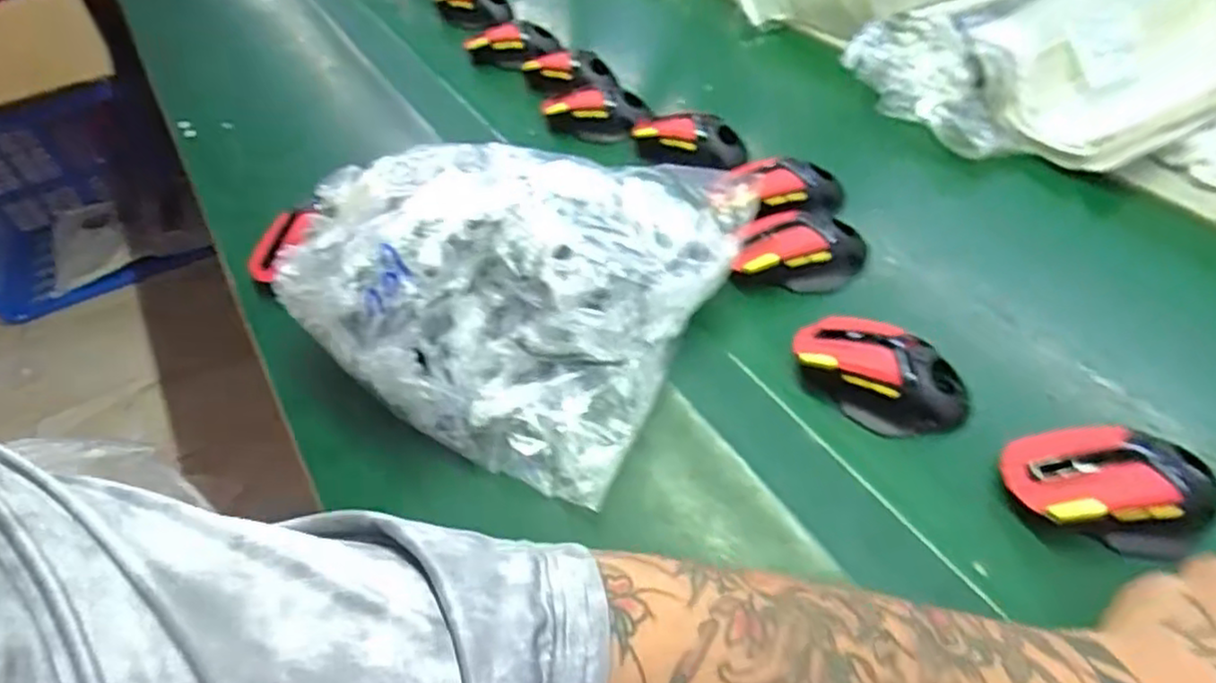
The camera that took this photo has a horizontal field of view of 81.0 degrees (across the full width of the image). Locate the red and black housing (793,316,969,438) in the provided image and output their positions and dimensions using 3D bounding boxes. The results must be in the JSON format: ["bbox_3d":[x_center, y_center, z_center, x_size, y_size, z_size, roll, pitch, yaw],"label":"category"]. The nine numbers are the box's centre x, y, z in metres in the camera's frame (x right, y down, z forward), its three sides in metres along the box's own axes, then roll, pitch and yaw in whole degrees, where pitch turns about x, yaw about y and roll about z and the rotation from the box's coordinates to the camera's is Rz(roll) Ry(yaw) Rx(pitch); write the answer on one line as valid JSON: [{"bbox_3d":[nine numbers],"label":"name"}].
[{"bbox_3d":[0.187,0.022,0.498,0.117,0.044,0.055,32,58,31],"label":"red and black housing"}]

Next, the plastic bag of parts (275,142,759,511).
[{"bbox_3d":[-0.082,-0.062,0.551,0.312,0.105,0.269,18,52,22],"label":"plastic bag of parts"}]

